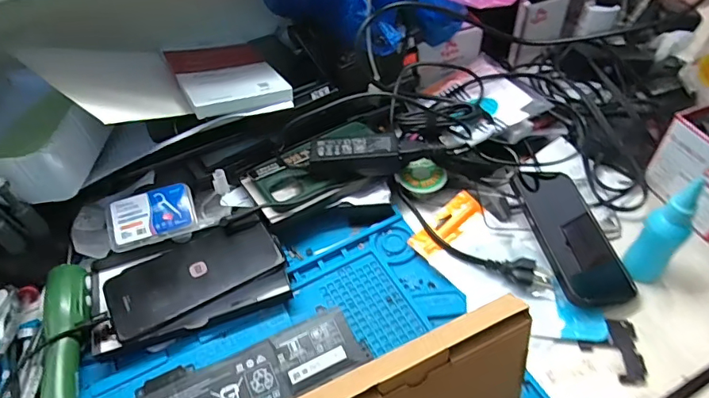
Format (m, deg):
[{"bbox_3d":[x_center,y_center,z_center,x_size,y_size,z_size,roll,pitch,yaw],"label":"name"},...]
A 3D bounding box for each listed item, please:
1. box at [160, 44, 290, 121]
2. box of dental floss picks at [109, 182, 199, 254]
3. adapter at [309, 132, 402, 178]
[{"bbox_3d":[-0.144,-0.138,0.536,0.103,0.017,0.147,-15,40,-23],"label":"box"},{"bbox_3d":[-0.205,0.018,0.483,0.083,0.019,0.053,-17,58,-10],"label":"box of dental floss picks"},{"bbox_3d":[0.003,-0.045,0.512,0.097,0.035,0.040,-5,49,0],"label":"adapter"}]

